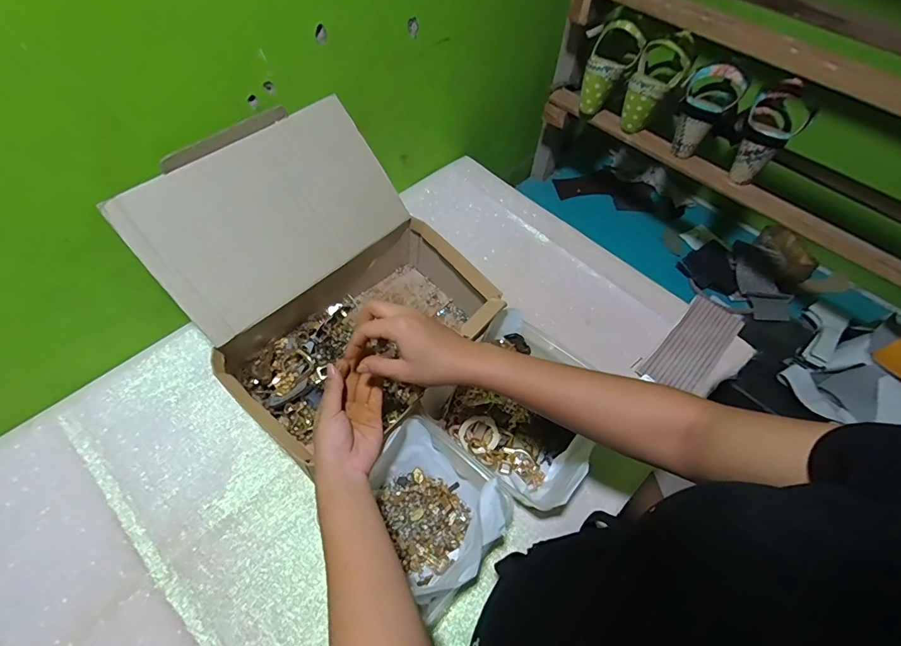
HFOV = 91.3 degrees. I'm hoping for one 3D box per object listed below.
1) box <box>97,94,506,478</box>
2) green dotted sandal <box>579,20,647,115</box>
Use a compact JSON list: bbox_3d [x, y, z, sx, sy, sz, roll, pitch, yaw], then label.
[{"bbox_3d":[-0.152,-0.053,0.562,0.320,0.233,0.334,-37,66,-24],"label":"box"},{"bbox_3d":[0.264,-0.436,0.760,0.077,0.140,0.072,41,31,21],"label":"green dotted sandal"}]

